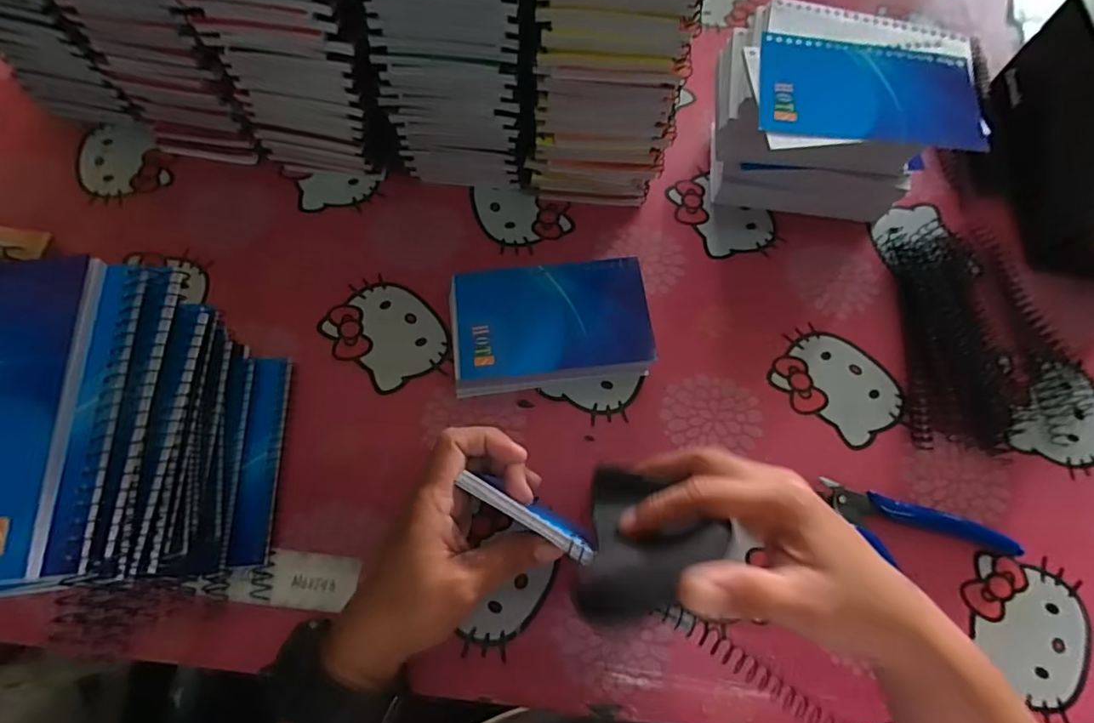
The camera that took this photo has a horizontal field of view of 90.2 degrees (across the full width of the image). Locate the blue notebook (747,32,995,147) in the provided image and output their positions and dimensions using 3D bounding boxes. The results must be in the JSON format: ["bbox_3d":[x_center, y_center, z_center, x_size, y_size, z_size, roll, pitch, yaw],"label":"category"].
[{"bbox_3d":[0.195,-0.167,0.336,0.134,0.007,0.086,1,67,-2],"label":"blue notebook"}]

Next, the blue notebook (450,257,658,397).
[{"bbox_3d":[0.003,-0.026,0.381,0.133,0.024,0.081,-7,68,-5],"label":"blue notebook"}]

